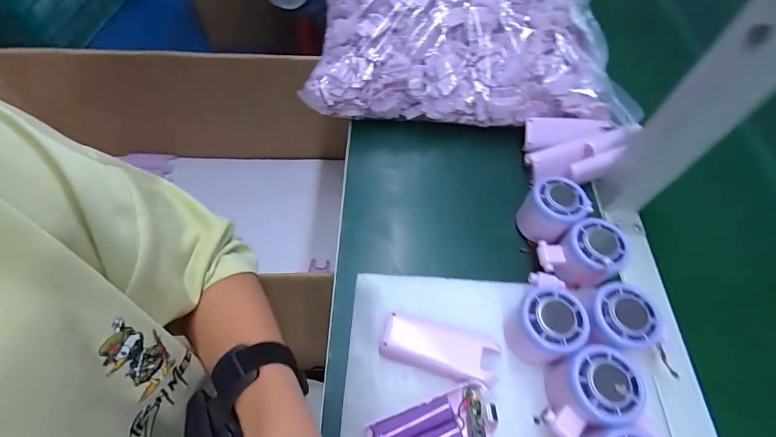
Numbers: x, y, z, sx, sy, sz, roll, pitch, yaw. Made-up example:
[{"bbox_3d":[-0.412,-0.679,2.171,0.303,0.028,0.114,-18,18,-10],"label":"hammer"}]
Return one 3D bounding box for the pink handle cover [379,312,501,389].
[{"bbox_3d":[0.045,0.117,0.344,0.102,0.016,0.041,16,60,7],"label":"pink handle cover"}]

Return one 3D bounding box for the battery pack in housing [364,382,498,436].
[{"bbox_3d":[0.035,0.170,0.308,0.103,0.023,0.041,-17,62,-12],"label":"battery pack in housing"}]

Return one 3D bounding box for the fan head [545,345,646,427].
[{"bbox_3d":[0.165,0.137,0.311,0.055,0.056,0.053,1,59,-2],"label":"fan head"}]

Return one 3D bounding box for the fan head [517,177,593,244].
[{"bbox_3d":[0.175,-0.009,0.406,0.054,0.048,0.065,38,65,19],"label":"fan head"}]

